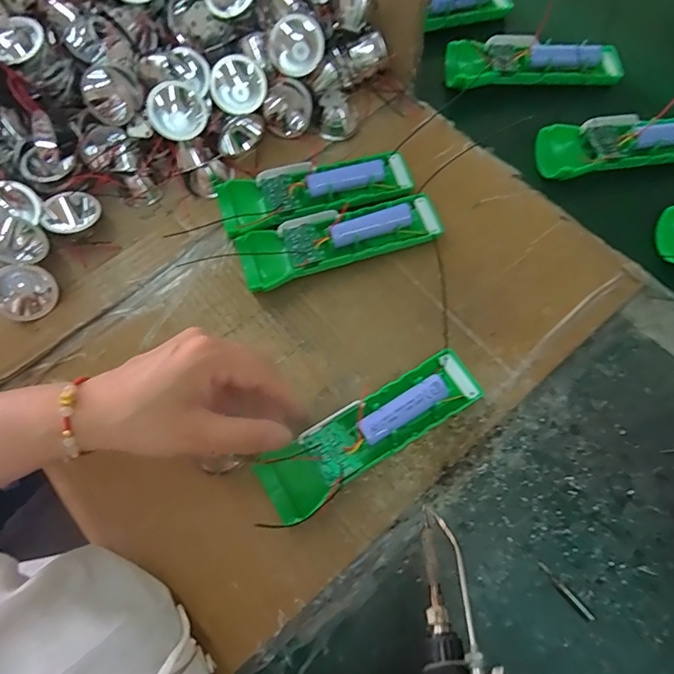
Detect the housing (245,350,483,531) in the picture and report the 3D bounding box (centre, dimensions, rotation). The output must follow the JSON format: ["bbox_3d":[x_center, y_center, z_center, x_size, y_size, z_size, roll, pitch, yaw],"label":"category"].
[{"bbox_3d":[0.025,0.064,0.317,0.158,0.029,0.043,-31,70,-8],"label":"housing"}]

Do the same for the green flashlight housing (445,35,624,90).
[{"bbox_3d":[0.187,-0.263,0.443,0.158,0.024,0.048,2,69,4],"label":"green flashlight housing"}]

